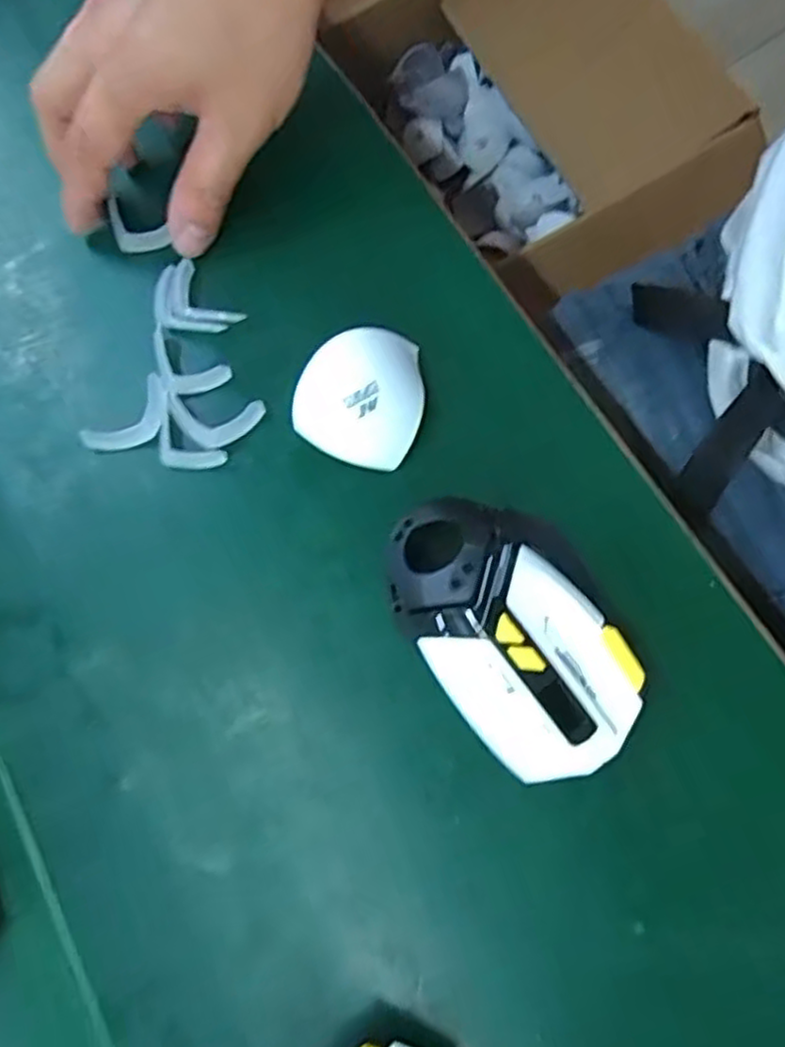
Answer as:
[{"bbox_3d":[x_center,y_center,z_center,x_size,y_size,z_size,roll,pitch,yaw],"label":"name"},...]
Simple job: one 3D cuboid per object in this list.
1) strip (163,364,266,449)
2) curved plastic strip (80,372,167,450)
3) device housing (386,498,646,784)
[{"bbox_3d":[-0.086,-0.057,0.344,0.034,0.007,0.045,-43,73,-4],"label":"strip"},{"bbox_3d":[-0.123,-0.049,0.347,0.045,0.004,0.024,-44,73,-5],"label":"curved plastic strip"},{"bbox_3d":[0.045,0.041,0.290,0.065,0.047,0.116,-36,73,-2],"label":"device housing"}]

